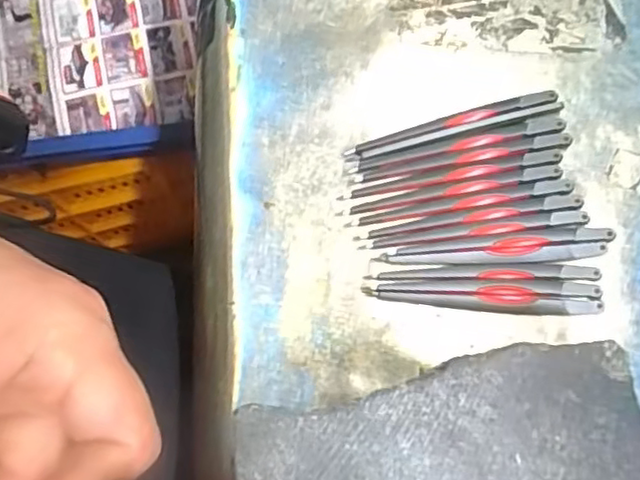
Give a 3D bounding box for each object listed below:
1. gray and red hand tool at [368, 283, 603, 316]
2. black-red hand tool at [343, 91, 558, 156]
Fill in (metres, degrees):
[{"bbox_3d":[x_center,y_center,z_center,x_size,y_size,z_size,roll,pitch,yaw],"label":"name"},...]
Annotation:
[{"bbox_3d":[0.075,0.026,0.300,0.107,0.004,0.012,4,76,-1],"label":"gray and red hand tool"},{"bbox_3d":[0.064,-0.057,0.320,0.106,0.004,0.007,-15,77,-6],"label":"black-red hand tool"}]

